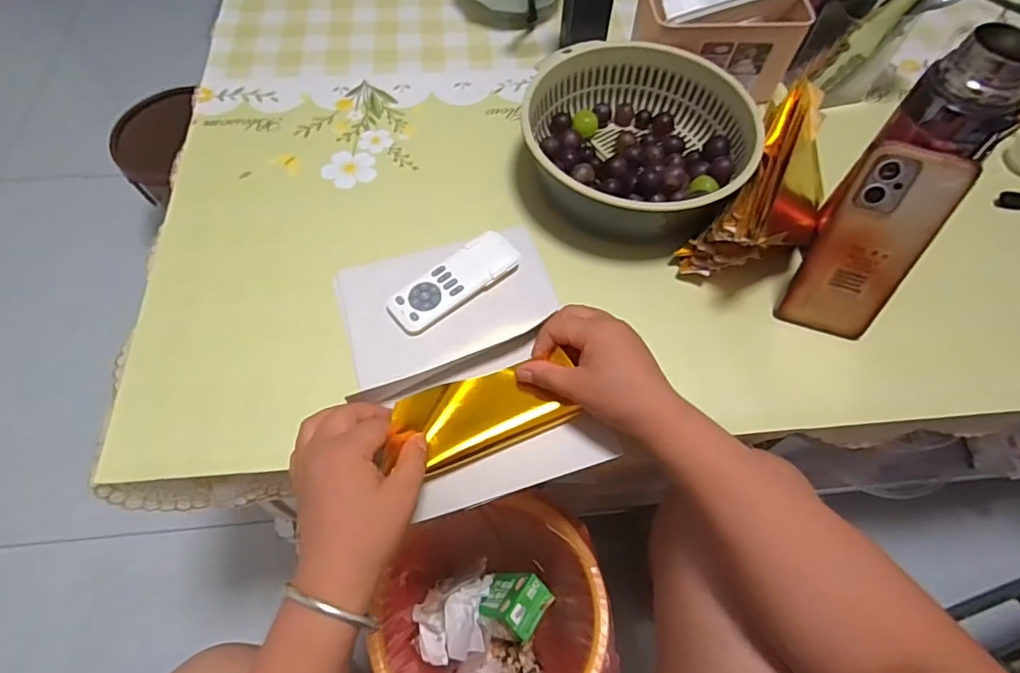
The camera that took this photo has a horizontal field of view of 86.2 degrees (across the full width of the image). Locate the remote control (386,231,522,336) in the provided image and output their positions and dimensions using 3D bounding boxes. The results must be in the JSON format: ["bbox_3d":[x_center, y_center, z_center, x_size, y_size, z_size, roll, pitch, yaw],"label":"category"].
[{"bbox_3d":[-0.049,-0.050,0.496,0.127,0.012,0.047,-39,69,-20],"label":"remote control"}]

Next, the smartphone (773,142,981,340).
[{"bbox_3d":[0.285,-0.070,0.436,0.073,0.161,0.012,16,43,8],"label":"smartphone"}]

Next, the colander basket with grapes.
[{"bbox_3d":[0.127,-0.199,0.550,0.217,0.072,0.194,16,62,7],"label":"colander basket with grapes"}]

